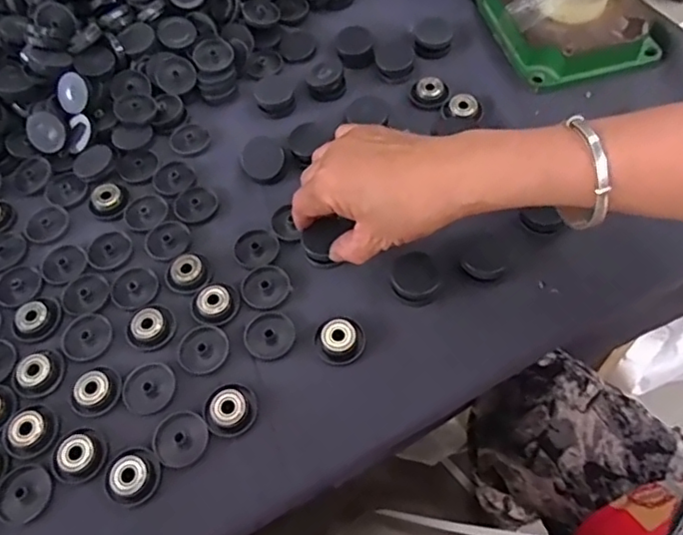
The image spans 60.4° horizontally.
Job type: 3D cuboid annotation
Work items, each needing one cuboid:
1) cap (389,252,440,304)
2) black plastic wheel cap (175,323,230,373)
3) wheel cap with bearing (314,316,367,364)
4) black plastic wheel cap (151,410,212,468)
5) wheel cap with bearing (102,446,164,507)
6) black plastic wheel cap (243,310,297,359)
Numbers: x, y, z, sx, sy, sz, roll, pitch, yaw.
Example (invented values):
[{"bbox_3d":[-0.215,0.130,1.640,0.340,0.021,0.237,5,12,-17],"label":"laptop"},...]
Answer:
[{"bbox_3d":[0.050,0.007,0.395,0.034,0.007,0.034,1,72,-2],"label":"cap"},{"bbox_3d":[-0.092,0.054,0.389,0.033,0.004,0.032,-21,61,-8],"label":"black plastic wheel cap"},{"bbox_3d":[-0.002,0.046,0.384,0.030,0.015,0.029,-37,64,-16],"label":"wheel cap with bearing"},{"bbox_3d":[-0.099,0.104,0.360,0.033,0.004,0.032,-2,60,3],"label":"black plastic wheel cap"},{"bbox_3d":[-0.126,0.125,0.351,0.034,0.009,0.031,-2,60,3],"label":"wheel cap with bearing"},{"bbox_3d":[-0.048,0.045,0.392,0.033,0.004,0.033,-2,60,3],"label":"black plastic wheel cap"}]

